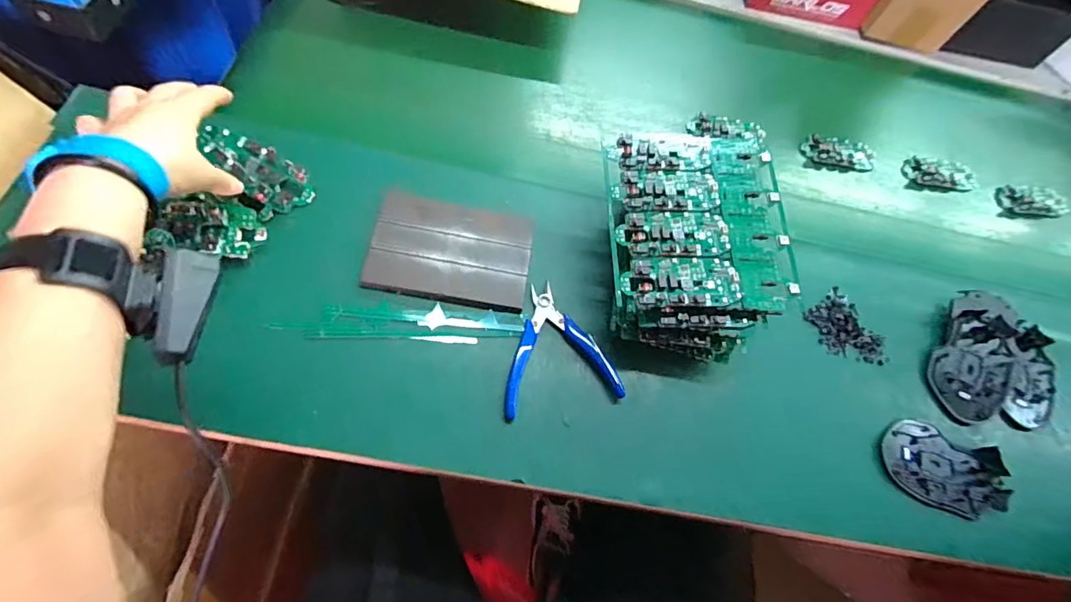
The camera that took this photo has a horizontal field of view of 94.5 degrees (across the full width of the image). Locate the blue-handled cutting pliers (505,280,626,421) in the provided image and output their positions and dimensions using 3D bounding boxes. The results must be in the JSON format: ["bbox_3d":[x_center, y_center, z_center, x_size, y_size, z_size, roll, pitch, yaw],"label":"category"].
[{"bbox_3d":[0.016,0.040,0.456,0.104,0.013,0.114,-7,65,-13],"label":"blue-handled cutting pliers"}]

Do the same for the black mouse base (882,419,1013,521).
[{"bbox_3d":[0.392,0.160,0.466,0.127,0.009,0.076,15,59,0],"label":"black mouse base"}]

